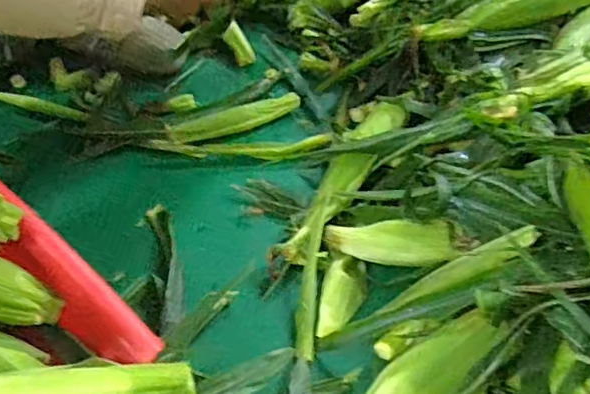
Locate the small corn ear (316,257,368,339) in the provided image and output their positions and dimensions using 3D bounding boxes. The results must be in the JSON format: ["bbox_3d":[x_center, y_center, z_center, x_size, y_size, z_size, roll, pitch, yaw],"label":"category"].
[{"bbox_3d":[0.051,0.111,0.632,0.045,0.032,0.106,18,52,13],"label":"small corn ear"}]

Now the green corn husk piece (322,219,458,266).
[{"bbox_3d":[0.103,0.051,0.633,0.153,0.043,0.034,-1,44,32],"label":"green corn husk piece"}]

